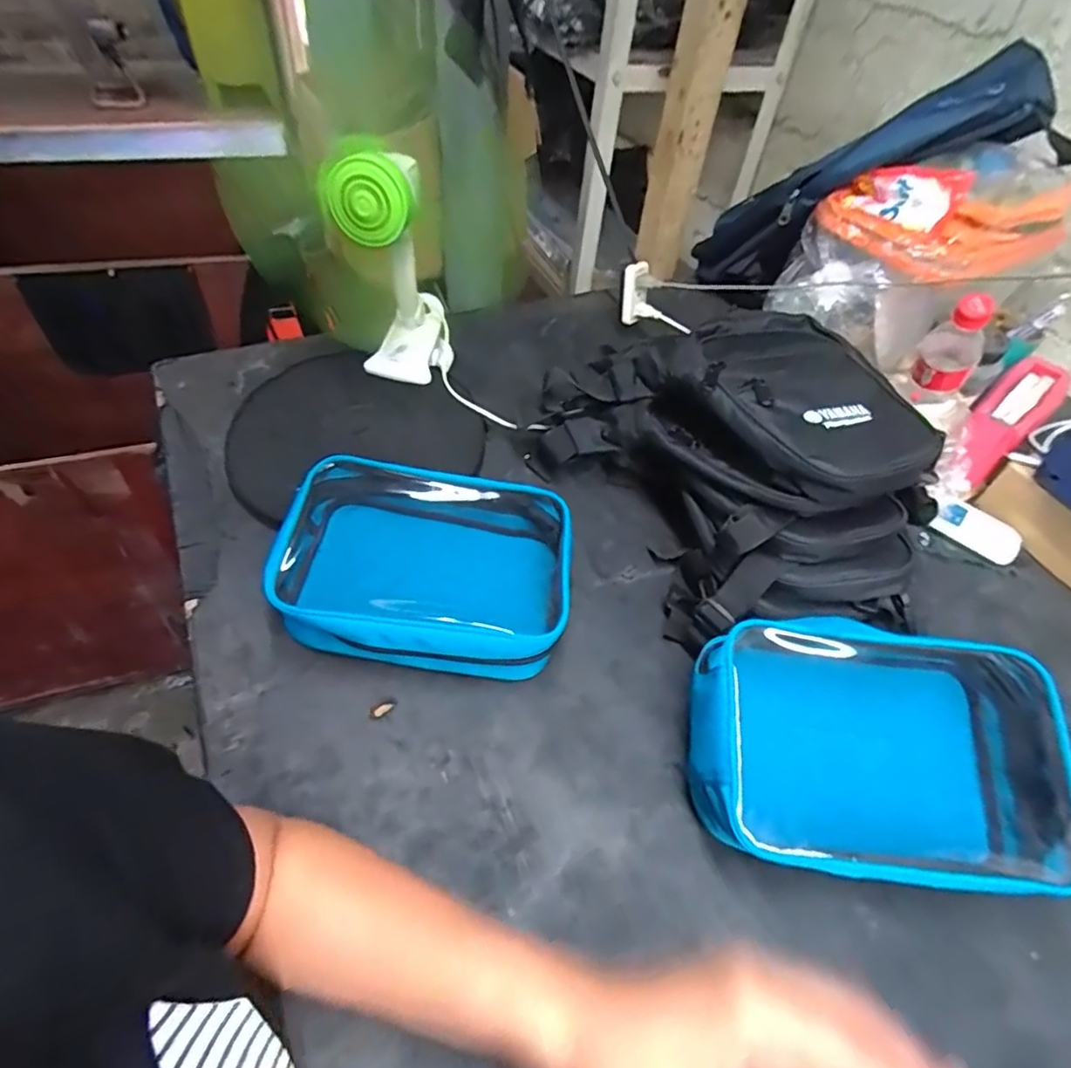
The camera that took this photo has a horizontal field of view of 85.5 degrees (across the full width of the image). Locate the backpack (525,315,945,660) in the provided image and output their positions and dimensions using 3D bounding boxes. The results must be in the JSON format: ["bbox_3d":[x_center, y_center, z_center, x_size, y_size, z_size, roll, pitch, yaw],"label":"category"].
[{"bbox_3d":[0.206,-0.065,0.582,0.261,0.180,0.388,-21,55,-21],"label":"backpack"}]

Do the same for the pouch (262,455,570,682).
[{"bbox_3d":[-0.097,0.033,0.527,0.251,0.096,0.168,5,50,0],"label":"pouch"}]

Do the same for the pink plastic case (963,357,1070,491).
[{"bbox_3d":[0.579,-0.146,0.703,0.203,0.056,0.069,-43,64,-16],"label":"pink plastic case"}]

